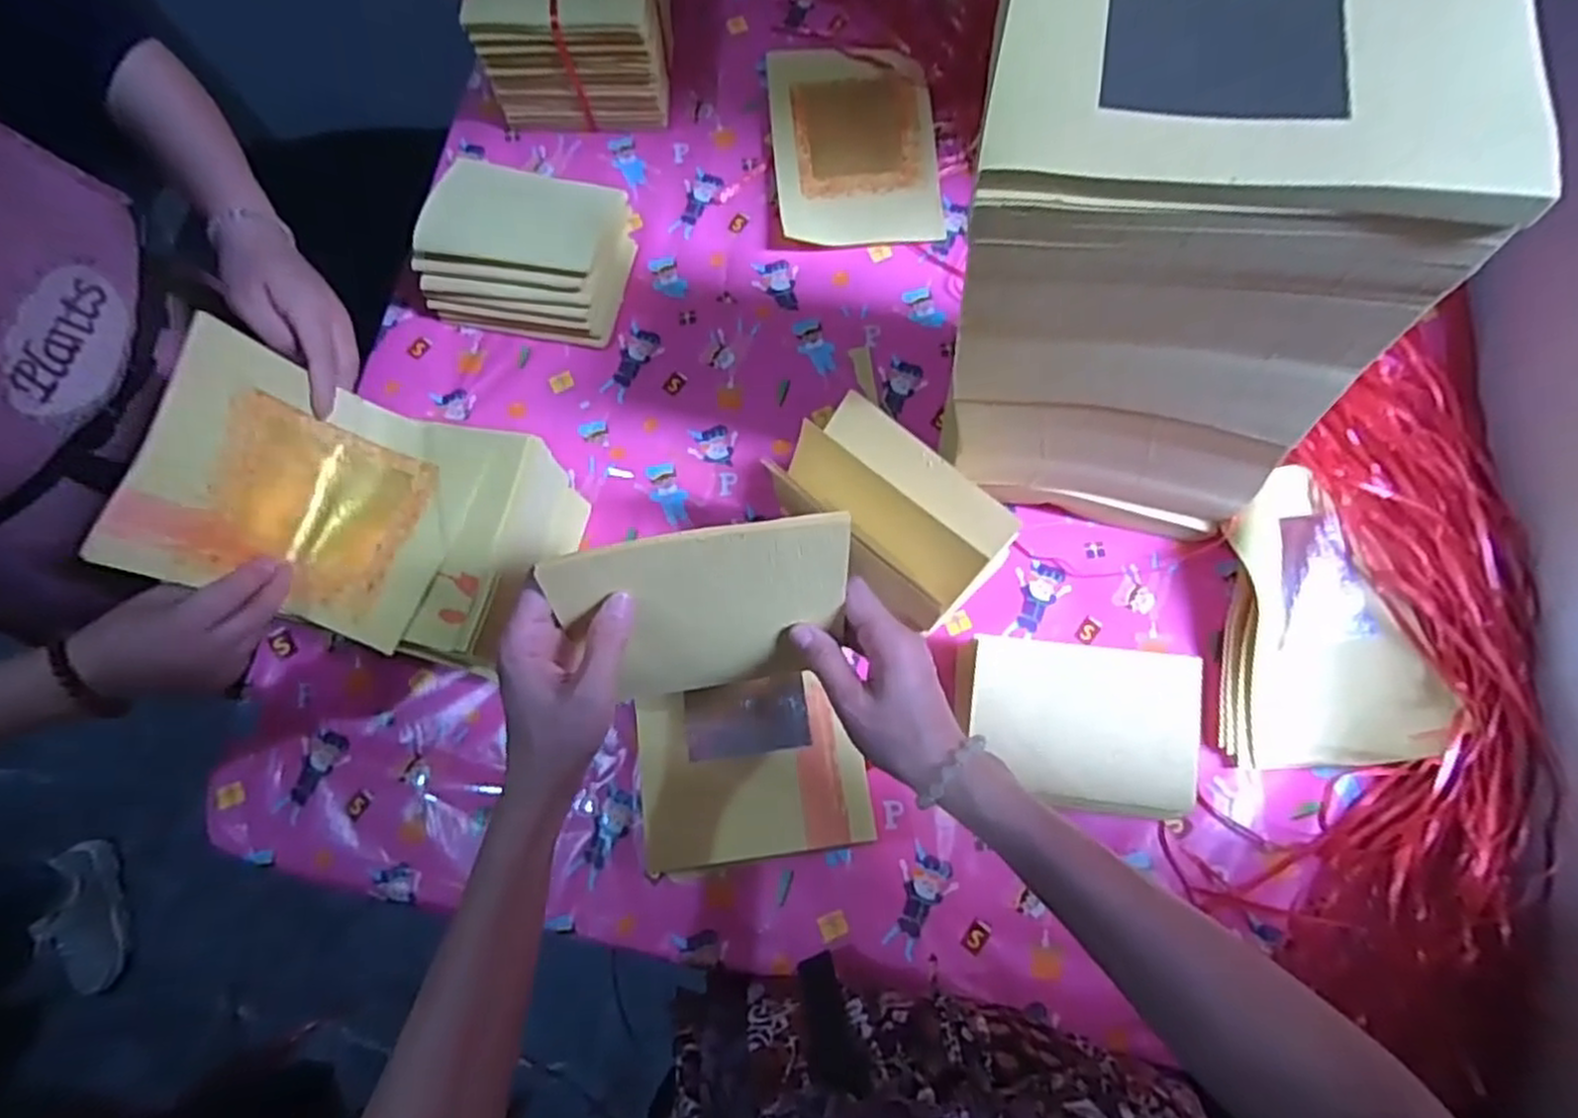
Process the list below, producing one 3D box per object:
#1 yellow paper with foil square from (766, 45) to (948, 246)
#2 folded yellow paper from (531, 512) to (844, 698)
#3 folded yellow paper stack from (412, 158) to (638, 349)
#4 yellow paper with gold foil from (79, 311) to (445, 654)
[{"bbox_3d":[0.066,-0.421,0.786,0.162,0.013,0.230,-4,76,-1],"label":"yellow paper with foil square"},{"bbox_3d":[-0.044,0.036,0.452,0.156,0.137,0.014,-7,47,-2],"label":"folded yellow paper"},{"bbox_3d":[-0.242,-0.288,0.731,0.168,0.075,0.138,10,76,3],"label":"folded yellow paper stack"},{"bbox_3d":[-0.313,-0.043,0.512,0.139,0.120,0.160,16,77,4],"label":"yellow paper with gold foil"}]

